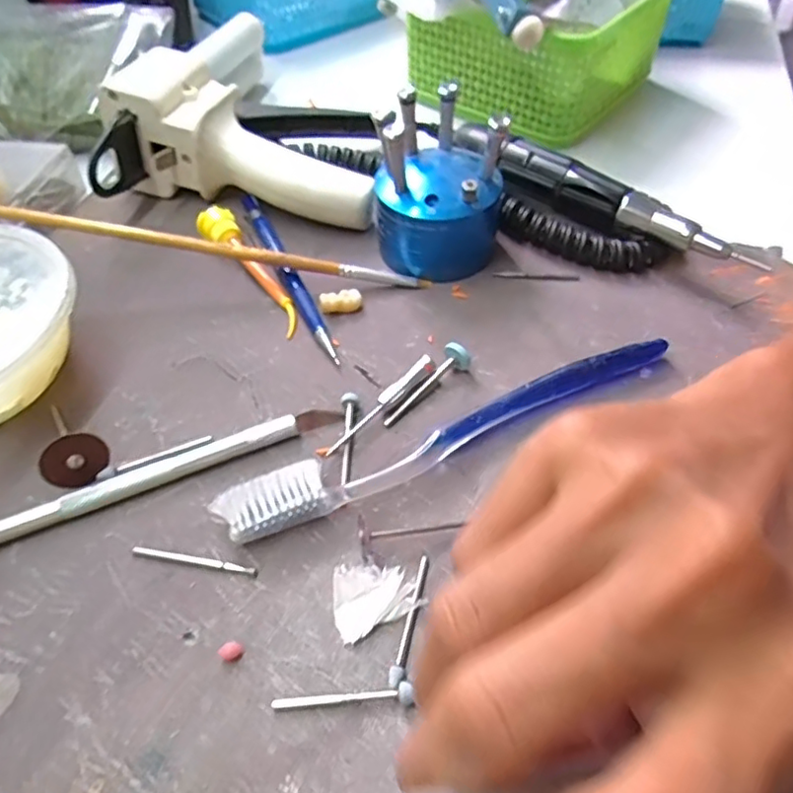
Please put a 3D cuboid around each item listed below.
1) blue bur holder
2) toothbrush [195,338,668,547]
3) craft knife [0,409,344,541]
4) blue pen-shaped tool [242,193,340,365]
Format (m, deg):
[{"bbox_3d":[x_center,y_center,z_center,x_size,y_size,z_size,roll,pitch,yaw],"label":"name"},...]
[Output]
[{"bbox_3d":[0.019,-0.099,0.283,0.059,0.061,0.060,-2,51,0],"label":"blue bur holder"},{"bbox_3d":[0.026,0.012,0.232,0.186,0.014,0.019,-21,54,-14],"label":"toothbrush"},{"bbox_3d":[-0.084,0.027,0.224,0.130,0.009,0.008,-21,54,-14],"label":"craft knife"},{"bbox_3d":[-0.053,-0.062,0.292,0.008,0.006,0.125,-21,54,-14],"label":"blue pen-shaped tool"}]

